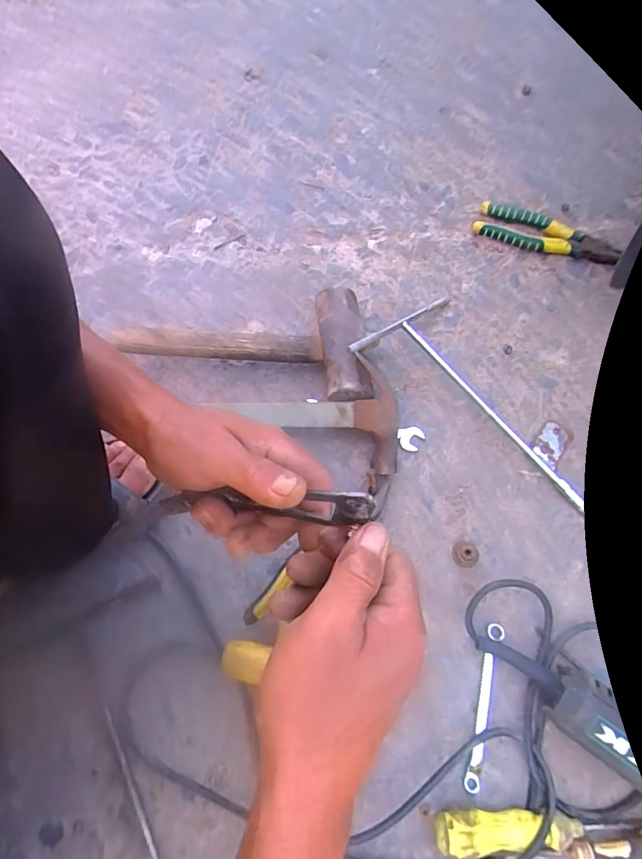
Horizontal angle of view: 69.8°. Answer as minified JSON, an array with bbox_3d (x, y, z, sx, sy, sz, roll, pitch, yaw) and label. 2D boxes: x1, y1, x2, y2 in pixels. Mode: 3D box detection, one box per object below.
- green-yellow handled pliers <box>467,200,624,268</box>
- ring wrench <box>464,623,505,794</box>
[{"bbox_3d":[0.297,-0.257,0.609,0.181,0.017,0.053,22,71,10],"label":"green-yellow handled pliers"},{"bbox_3d":[0.149,0.249,0.419,0.015,0.010,0.137,15,70,8],"label":"ring wrench"}]

